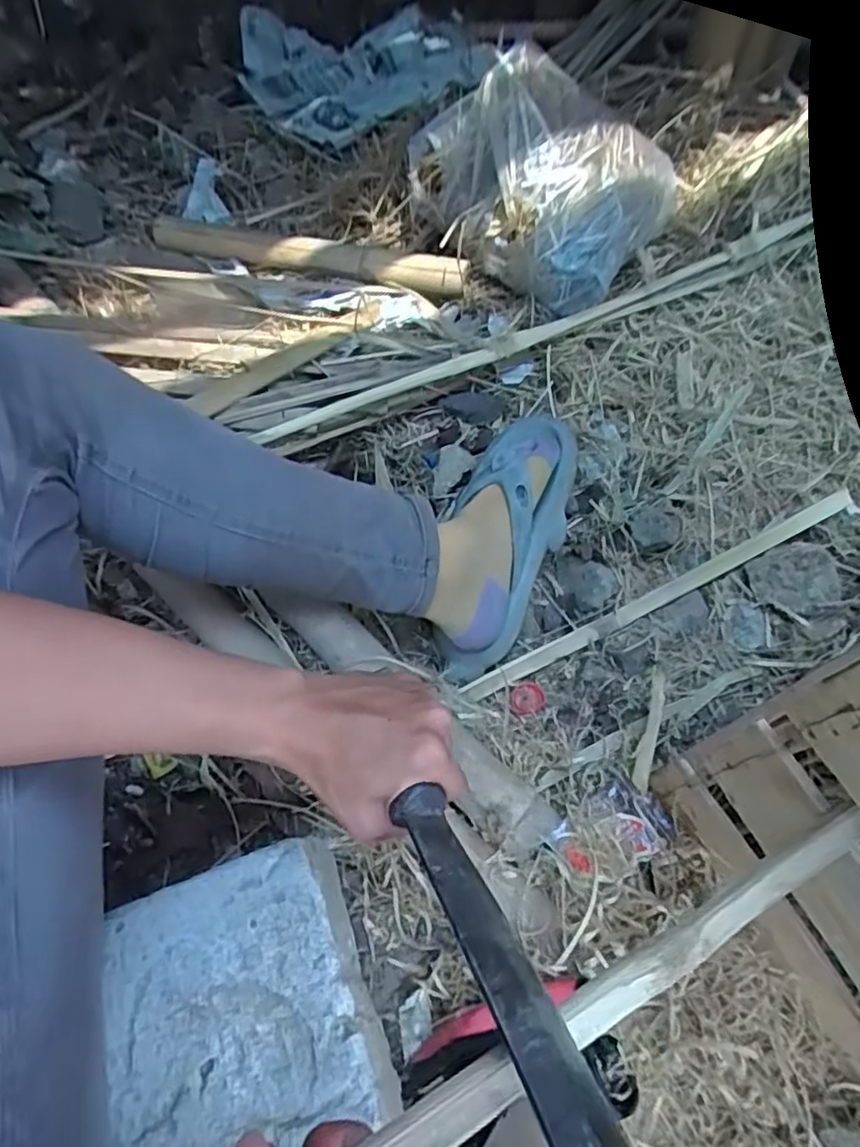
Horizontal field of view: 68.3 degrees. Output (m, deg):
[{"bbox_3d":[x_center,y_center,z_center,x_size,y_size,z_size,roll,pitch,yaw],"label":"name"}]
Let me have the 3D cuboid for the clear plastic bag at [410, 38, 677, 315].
[{"bbox_3d":[0.137,-0.507,0.823,0.304,0.218,0.211,30,61,15],"label":"clear plastic bag"}]

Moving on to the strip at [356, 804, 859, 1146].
[{"bbox_3d":[0.061,0.204,0.282,0.409,0.009,0.021,-20,61,-21],"label":"strip"}]

